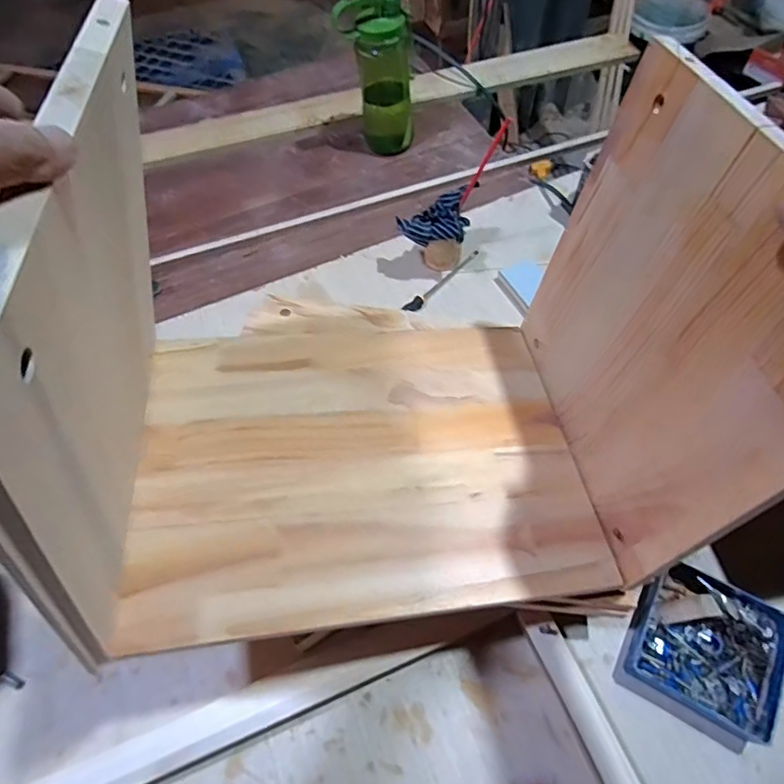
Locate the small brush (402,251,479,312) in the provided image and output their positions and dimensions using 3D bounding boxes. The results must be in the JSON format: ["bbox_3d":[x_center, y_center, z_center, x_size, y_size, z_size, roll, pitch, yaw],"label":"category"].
[{"bbox_3d":[0.086,-0.187,0.862,0.179,0.013,0.015,-42,66,-18],"label":"small brush"}]

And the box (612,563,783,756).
[{"bbox_3d":[0.337,0.277,0.558,0.138,0.035,0.147,25,66,17],"label":"box"}]

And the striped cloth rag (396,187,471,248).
[{"bbox_3d":[0.069,-0.279,0.825,0.110,0.046,0.098,14,63,12],"label":"striped cloth rag"}]

